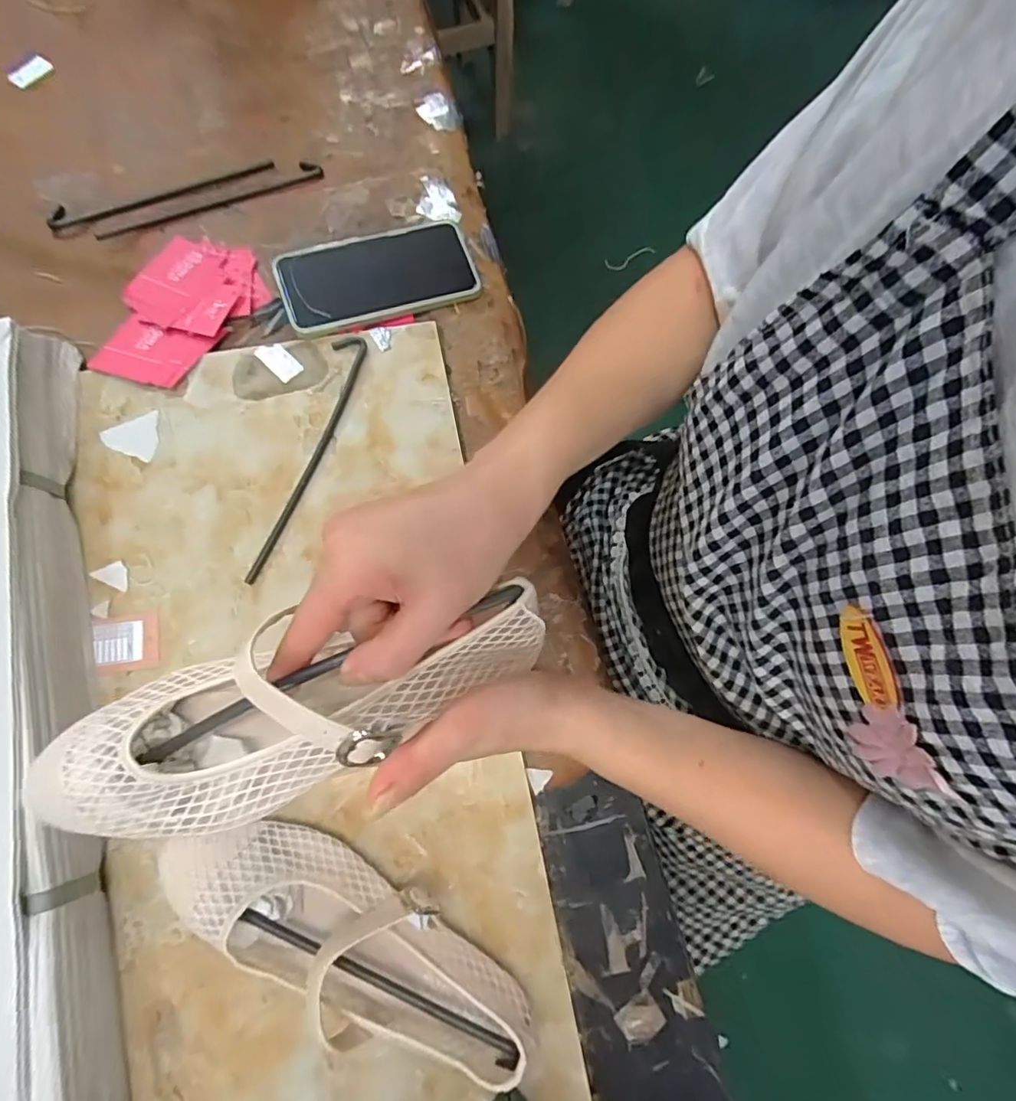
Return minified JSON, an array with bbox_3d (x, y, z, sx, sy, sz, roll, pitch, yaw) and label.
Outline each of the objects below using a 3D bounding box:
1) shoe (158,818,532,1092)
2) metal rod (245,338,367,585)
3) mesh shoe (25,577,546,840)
[{"bbox_3d":[-0.098,0.234,0.334,0.228,0.063,0.084,23,75,3],"label":"shoe"},{"bbox_3d":[-0.155,-0.075,0.444,0.029,0.007,0.215,13,75,2],"label":"metal rod"},{"bbox_3d":[-0.096,0.071,0.266,0.235,0.050,0.080,-17,76,-8],"label":"mesh shoe"}]

